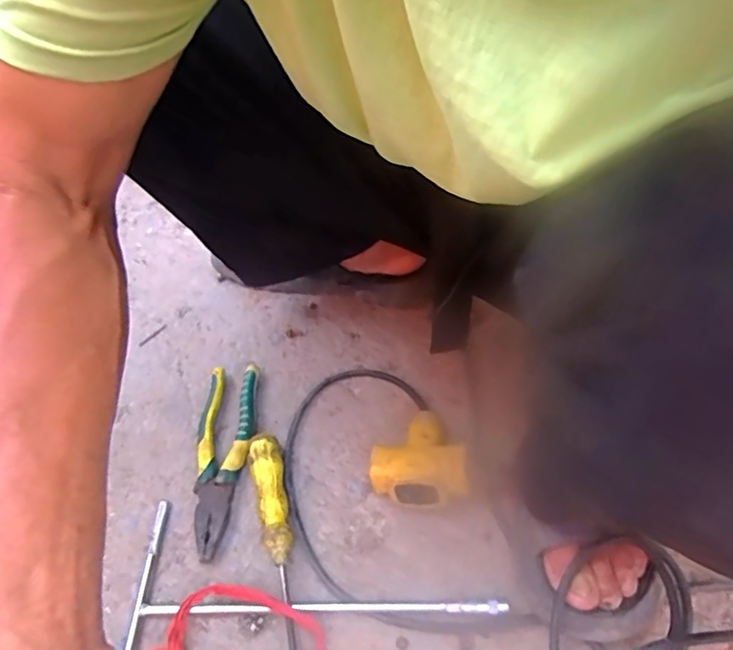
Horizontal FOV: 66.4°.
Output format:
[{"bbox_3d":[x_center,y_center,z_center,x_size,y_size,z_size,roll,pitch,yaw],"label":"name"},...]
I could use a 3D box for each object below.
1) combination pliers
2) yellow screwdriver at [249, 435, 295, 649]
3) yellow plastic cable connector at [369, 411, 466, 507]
[{"bbox_3d":[-0.134,0.121,0.531,0.051,0.024,0.194,-4,48,0],"label":"combination pliers"},{"bbox_3d":[-0.071,0.181,0.466,0.028,0.026,0.193,-13,48,-9],"label":"yellow screwdriver"},{"bbox_3d":[0.047,0.119,0.501,0.081,0.052,0.089,3,48,6],"label":"yellow plastic cable connector"}]

